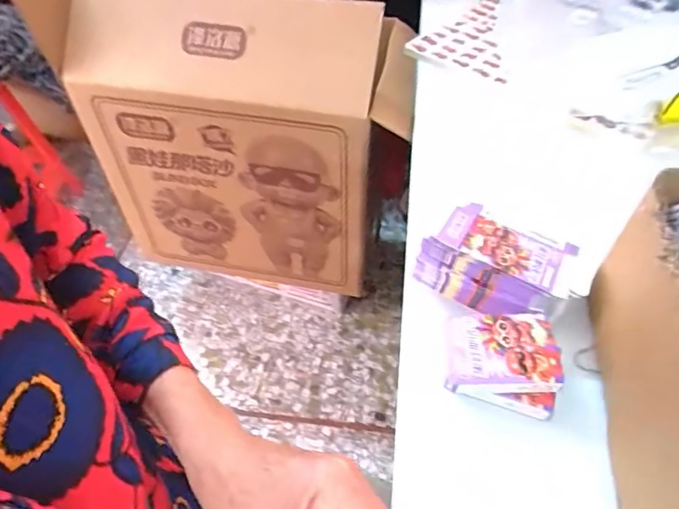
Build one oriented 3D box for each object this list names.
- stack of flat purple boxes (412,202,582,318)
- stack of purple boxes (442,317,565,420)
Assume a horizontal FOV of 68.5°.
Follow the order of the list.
[{"bbox_3d":[0.153,0.010,0.489,0.133,0.069,0.092,27,55,22],"label":"stack of flat purple boxes"},{"bbox_3d":[0.139,0.094,0.439,0.094,0.053,0.074,7,50,8],"label":"stack of purple boxes"}]

